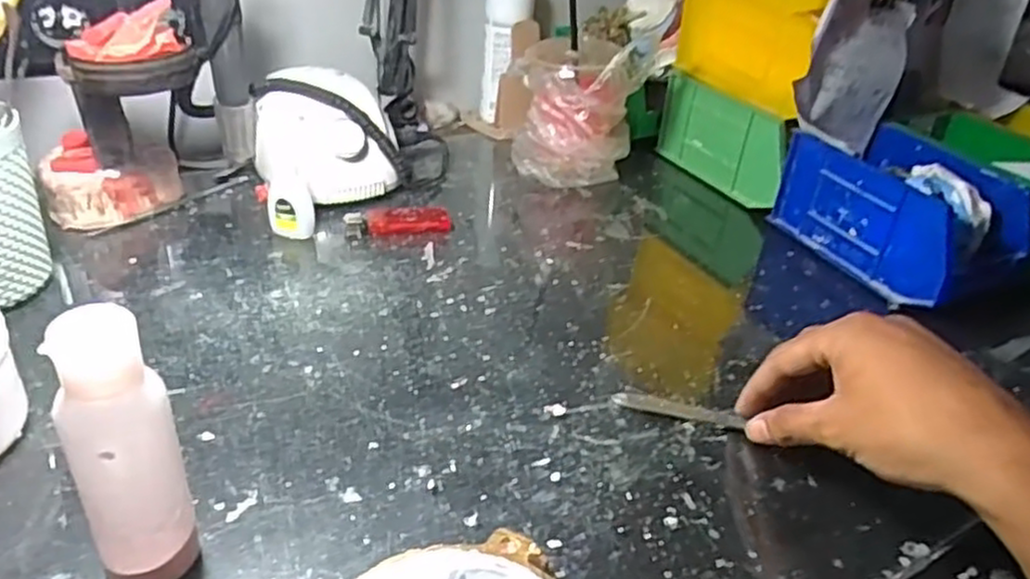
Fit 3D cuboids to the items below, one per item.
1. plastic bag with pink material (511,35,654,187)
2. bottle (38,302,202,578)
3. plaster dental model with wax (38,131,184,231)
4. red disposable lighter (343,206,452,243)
[{"bbox_3d":[0.057,-0.163,0.685,0.117,0.122,0.082,9,33,4],"label":"plastic bag with pink material"},{"bbox_3d":[-0.148,0.067,0.285,0.036,0.127,0.030,-15,38,-29],"label":"bottle"},{"bbox_3d":[-0.302,-0.084,0.563,0.094,0.060,0.046,-19,41,-33],"label":"plaster dental model with wax"},{"bbox_3d":[-0.093,-0.054,0.588,0.081,0.017,0.020,-4,34,-16],"label":"red disposable lighter"}]

